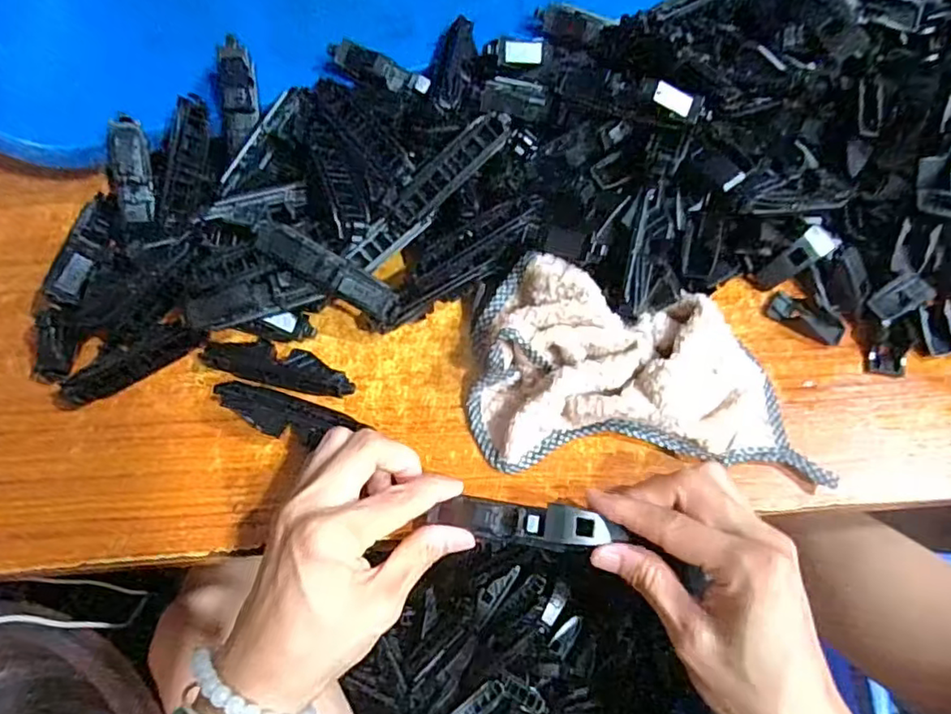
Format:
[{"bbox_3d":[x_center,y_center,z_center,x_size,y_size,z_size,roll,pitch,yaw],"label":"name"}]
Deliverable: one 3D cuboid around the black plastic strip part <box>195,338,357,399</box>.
[{"bbox_3d":[-0.107,0.004,0.327,0.086,0.013,0.022,18,69,7],"label":"black plastic strip part"}]

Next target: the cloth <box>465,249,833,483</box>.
[{"bbox_3d":[0.086,0.012,0.308,0.172,0.044,0.097,10,68,4],"label":"cloth"}]

